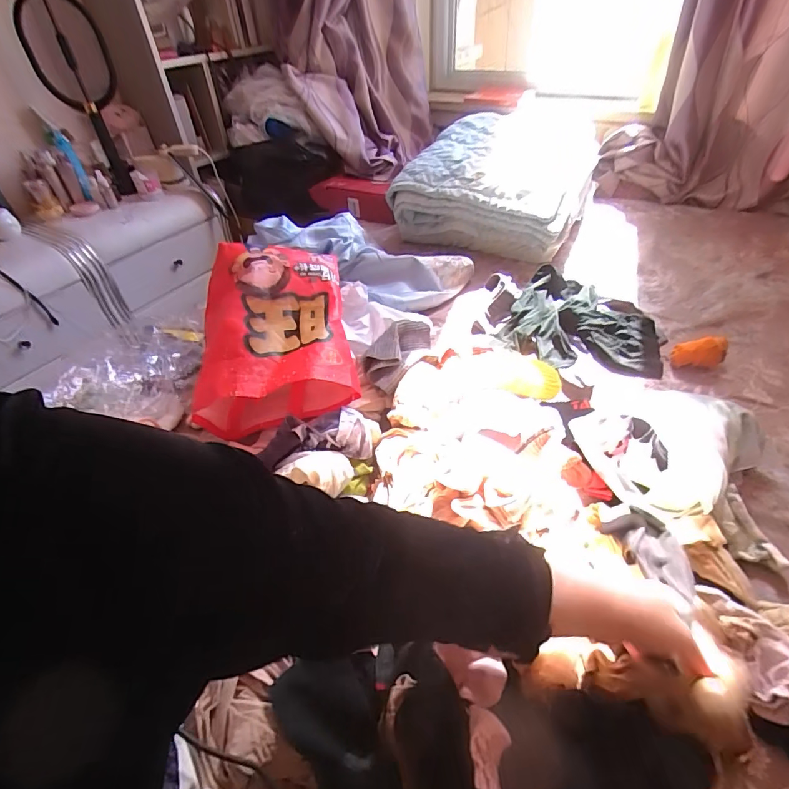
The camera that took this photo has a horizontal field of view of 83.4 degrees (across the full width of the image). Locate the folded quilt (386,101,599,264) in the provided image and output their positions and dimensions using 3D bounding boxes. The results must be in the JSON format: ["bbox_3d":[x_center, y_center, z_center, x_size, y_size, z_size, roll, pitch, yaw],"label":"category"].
[{"bbox_3d":[0.310,-0.619,1.282,0.476,0.238,0.536,16,47,21],"label":"folded quilt"}]

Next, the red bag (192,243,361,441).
[{"bbox_3d":[-0.200,-0.114,0.760,0.233,0.098,0.335,-9,59,-6],"label":"red bag"}]

